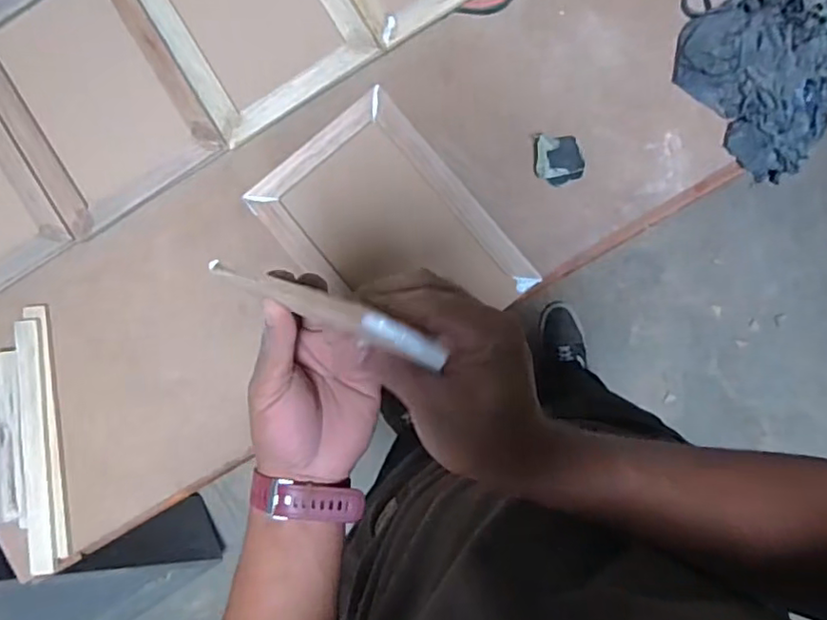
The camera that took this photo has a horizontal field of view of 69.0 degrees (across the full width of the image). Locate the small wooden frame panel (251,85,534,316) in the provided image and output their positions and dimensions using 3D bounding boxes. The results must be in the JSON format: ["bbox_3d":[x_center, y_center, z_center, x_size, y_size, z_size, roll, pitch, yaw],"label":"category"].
[{"bbox_3d":[-0.028,-0.085,0.701,0.203,0.028,0.287,-39,92,2],"label":"small wooden frame panel"}]

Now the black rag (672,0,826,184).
[{"bbox_3d":[0.403,-0.269,0.666,0.170,0.048,0.206,-34,93,2],"label":"black rag"}]

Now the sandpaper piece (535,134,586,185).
[{"bbox_3d":[0.166,-0.172,0.687,0.054,0.025,0.057,-4,93,0],"label":"sandpaper piece"}]

